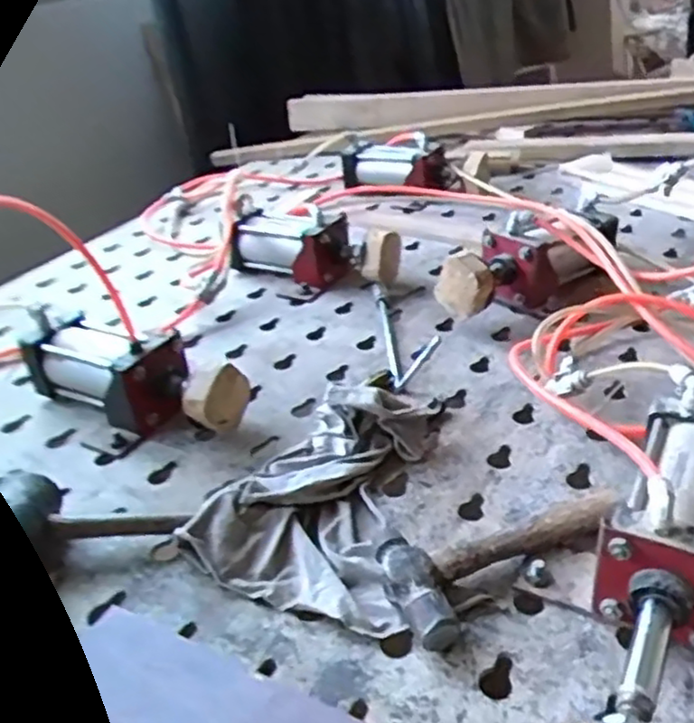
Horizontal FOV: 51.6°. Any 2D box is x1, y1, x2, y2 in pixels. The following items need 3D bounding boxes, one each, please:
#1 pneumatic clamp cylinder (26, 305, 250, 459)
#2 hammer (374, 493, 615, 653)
[{"bbox_3d":[-0.287,0.024,0.945,0.336,0.104,0.118,9,34,37],"label":"pneumatic clamp cylinder"},{"bbox_3d":[0.150,0.169,0.671,0.247,0.041,0.104,-19,34,-20],"label":"hammer"}]

